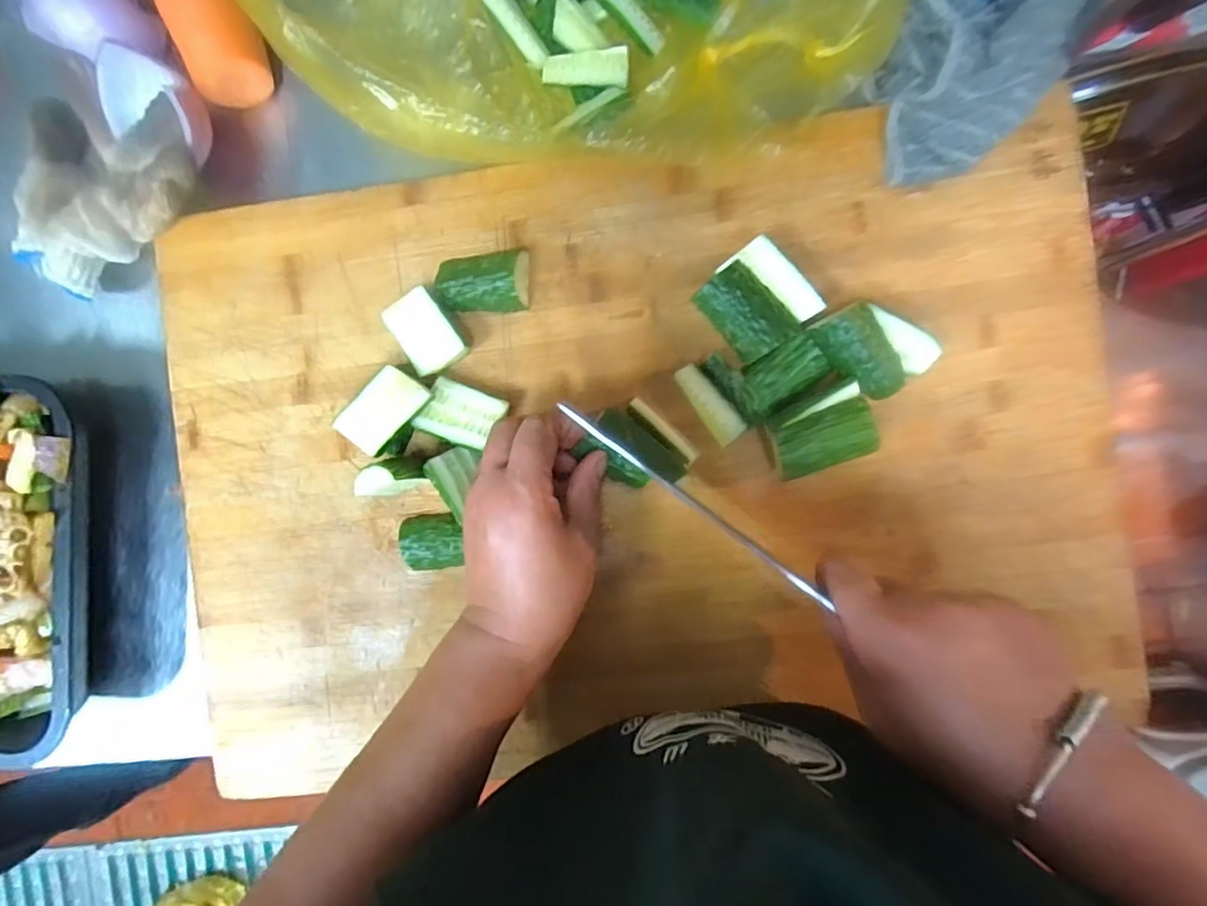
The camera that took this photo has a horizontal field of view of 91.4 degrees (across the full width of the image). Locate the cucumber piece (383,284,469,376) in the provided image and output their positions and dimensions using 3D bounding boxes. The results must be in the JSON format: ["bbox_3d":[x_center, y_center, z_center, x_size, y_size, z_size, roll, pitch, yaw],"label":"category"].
[{"bbox_3d":[-0.113,-0.077,0.379,0.035,0.022,0.049,-34,88,4],"label":"cucumber piece"}]

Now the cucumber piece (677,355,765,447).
[{"bbox_3d":[0.073,-0.035,0.367,0.033,0.012,0.052,-32,88,4],"label":"cucumber piece"}]

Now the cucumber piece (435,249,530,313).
[{"bbox_3d":[-0.077,-0.107,0.377,0.057,0.020,0.035,-4,90,4],"label":"cucumber piece"}]

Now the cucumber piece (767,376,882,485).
[{"bbox_3d":[0.127,-0.013,0.353,0.058,0.038,0.043,-19,89,4],"label":"cucumber piece"}]

